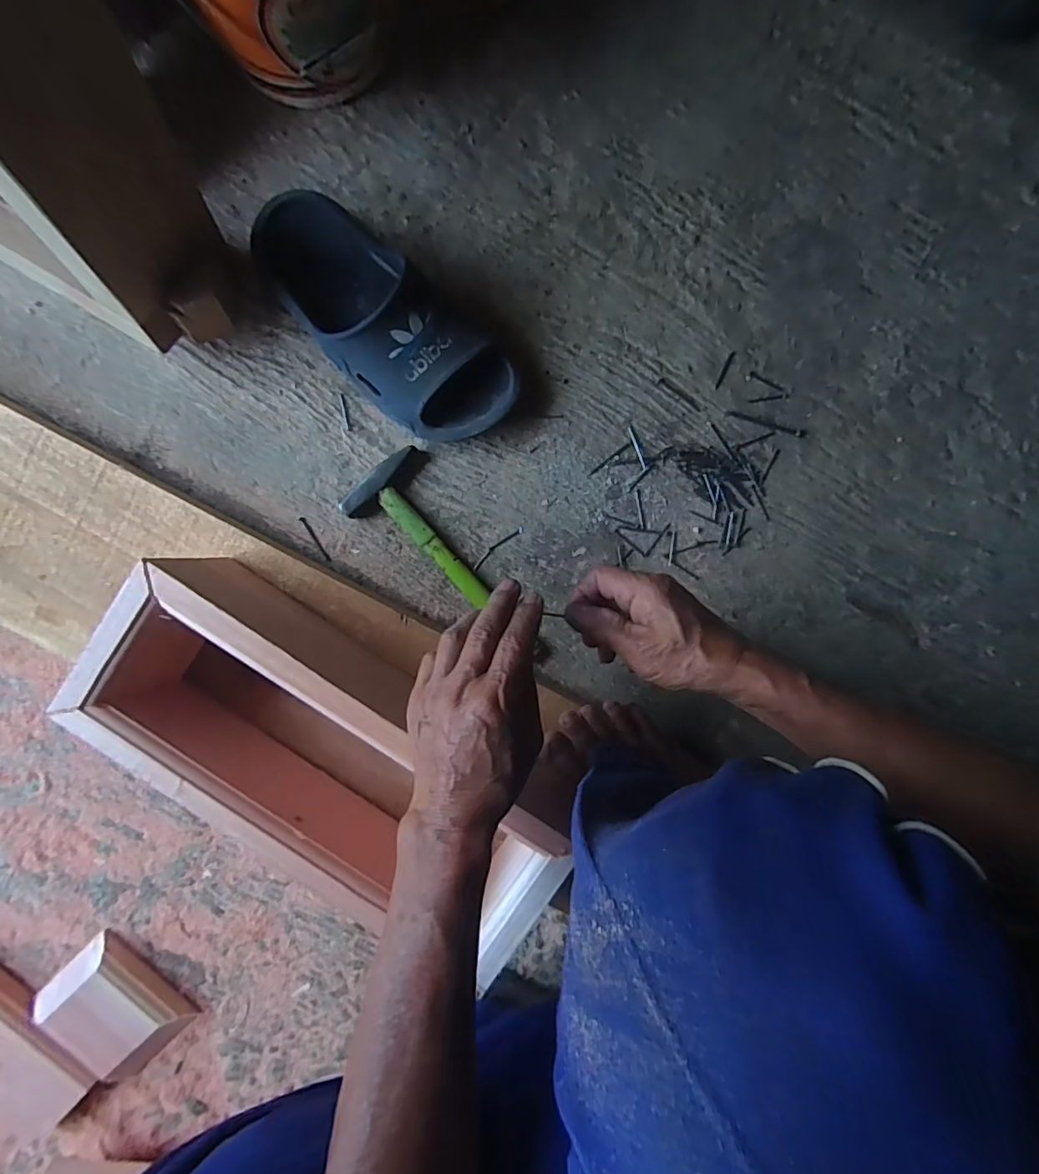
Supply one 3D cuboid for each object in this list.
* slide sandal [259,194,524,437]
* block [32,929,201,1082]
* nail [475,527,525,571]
[{"bbox_3d":[-0.129,-0.243,0.479,0.279,0.072,0.113,44,93,-2],"label":"slide sandal"},{"bbox_3d":[-0.422,0.441,0.549,0.105,0.033,0.134,-42,92,3],"label":"block"},{"bbox_3d":[-0.022,-0.039,0.532,0.063,0.004,0.009,-40,93,3],"label":"nail"}]

